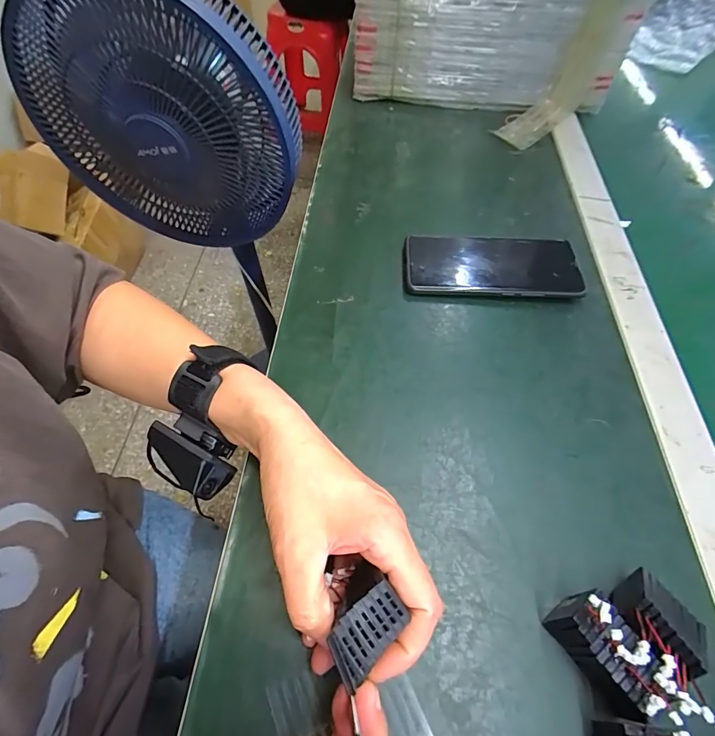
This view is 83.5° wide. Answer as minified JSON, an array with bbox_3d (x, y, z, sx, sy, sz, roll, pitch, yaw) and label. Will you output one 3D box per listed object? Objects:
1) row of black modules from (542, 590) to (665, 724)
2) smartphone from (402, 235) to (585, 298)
[{"bbox_3d":[0.130,0.149,0.210,0.021,0.044,0.052,-27,62,-18],"label":"row of black modules"},{"bbox_3d":[0.127,-0.100,0.389,0.161,0.015,0.075,4,57,1],"label":"smartphone"}]

